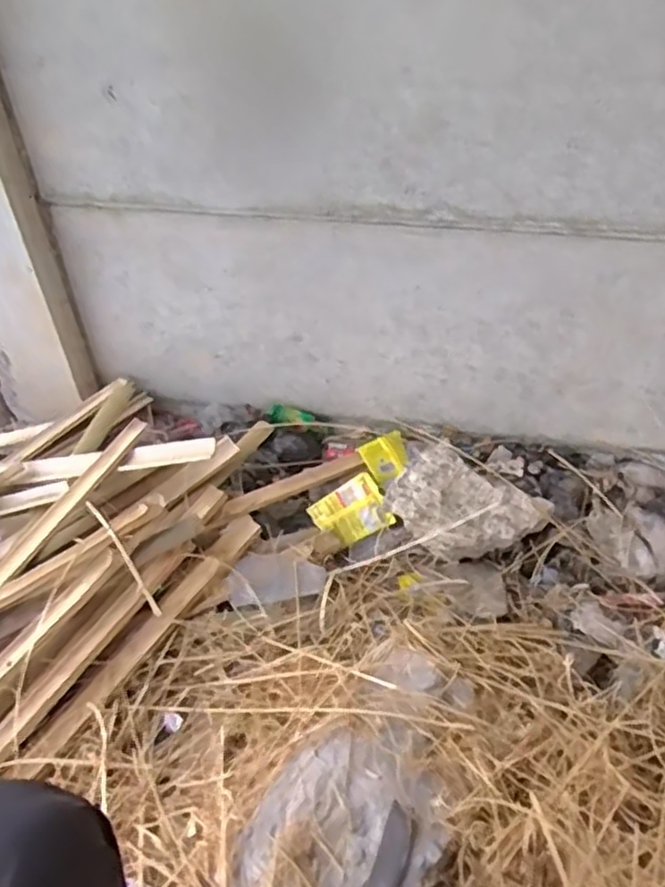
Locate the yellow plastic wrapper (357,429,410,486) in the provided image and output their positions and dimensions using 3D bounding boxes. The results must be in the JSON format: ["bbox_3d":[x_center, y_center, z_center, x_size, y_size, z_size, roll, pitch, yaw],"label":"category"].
[{"bbox_3d":[0.098,0.025,1.265,0.082,0.010,0.083,-23,66,-15],"label":"yellow plastic wrapper"}]

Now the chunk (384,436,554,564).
[{"bbox_3d":[0.211,0.098,1.122,0.225,0.099,0.158,25,49,28],"label":"chunk"}]

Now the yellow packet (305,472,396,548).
[{"bbox_3d":[0.031,0.116,1.187,0.117,0.017,0.097,-31,68,-4],"label":"yellow packet"}]

